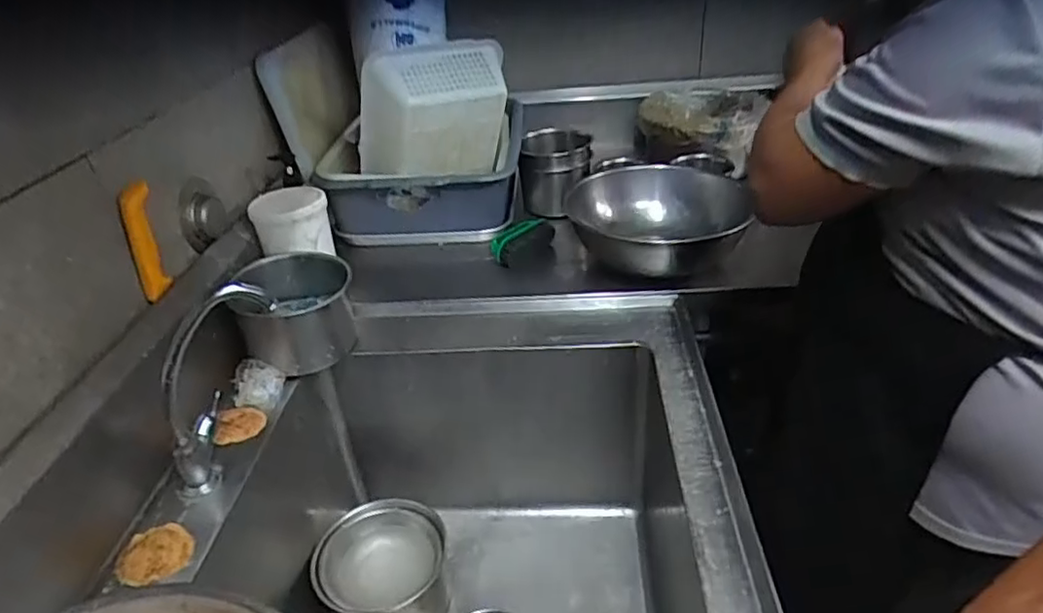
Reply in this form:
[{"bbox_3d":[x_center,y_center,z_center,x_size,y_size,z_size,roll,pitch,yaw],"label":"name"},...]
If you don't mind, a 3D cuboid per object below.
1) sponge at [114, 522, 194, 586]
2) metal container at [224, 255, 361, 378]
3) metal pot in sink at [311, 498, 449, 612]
[{"bbox_3d":[-0.390,0.262,0.679,0.072,0.009,0.070,-22,36,-25],"label":"sponge"},{"bbox_3d":[-0.335,0.007,0.967,0.158,0.116,0.155,-17,35,-19],"label":"metal container"},{"bbox_3d":[-0.208,0.407,0.966,0.184,0.120,0.173,-3,32,2],"label":"metal pot in sink"}]

